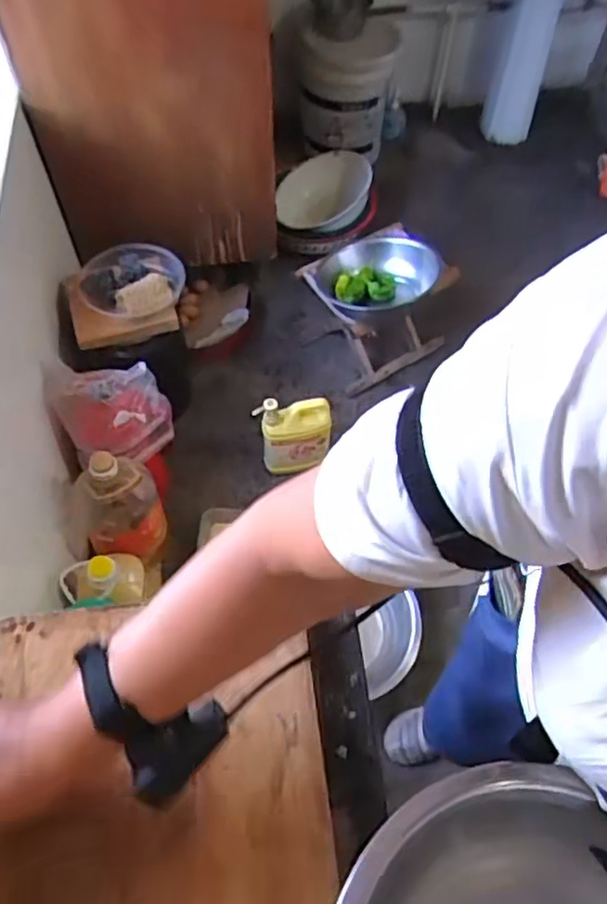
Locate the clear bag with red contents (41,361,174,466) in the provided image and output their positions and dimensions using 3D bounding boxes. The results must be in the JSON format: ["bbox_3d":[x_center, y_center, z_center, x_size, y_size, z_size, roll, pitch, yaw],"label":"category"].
[{"bbox_3d":[-0.387,-0.086,1.277,0.232,0.162,0.174,6,57,4],"label":"clear bag with red contents"}]

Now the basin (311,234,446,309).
[{"bbox_3d":[0.166,-0.396,1.463,0.238,0.114,0.218,0,57,0],"label":"basin"}]

